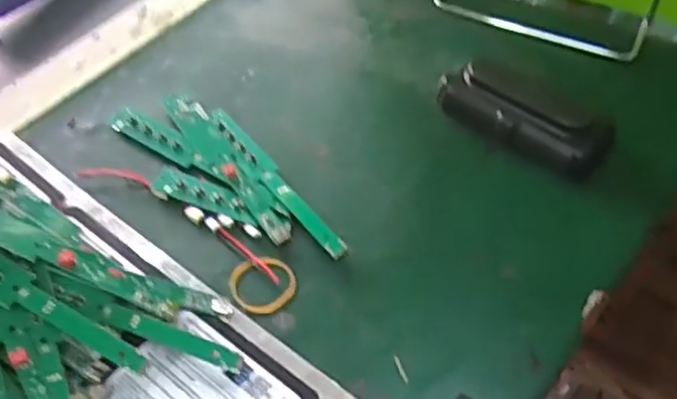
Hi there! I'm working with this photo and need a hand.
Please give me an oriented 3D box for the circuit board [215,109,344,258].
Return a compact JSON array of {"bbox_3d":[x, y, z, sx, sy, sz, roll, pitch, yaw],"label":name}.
[{"bbox_3d":[-0.039,-0.013,0.415,0.016,0.004,0.135,-31,57,-20],"label":"circuit board"}]

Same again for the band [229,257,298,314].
[{"bbox_3d":[-0.040,0.046,0.376,0.035,0.005,0.034,-6,52,-3],"label":"band"}]

